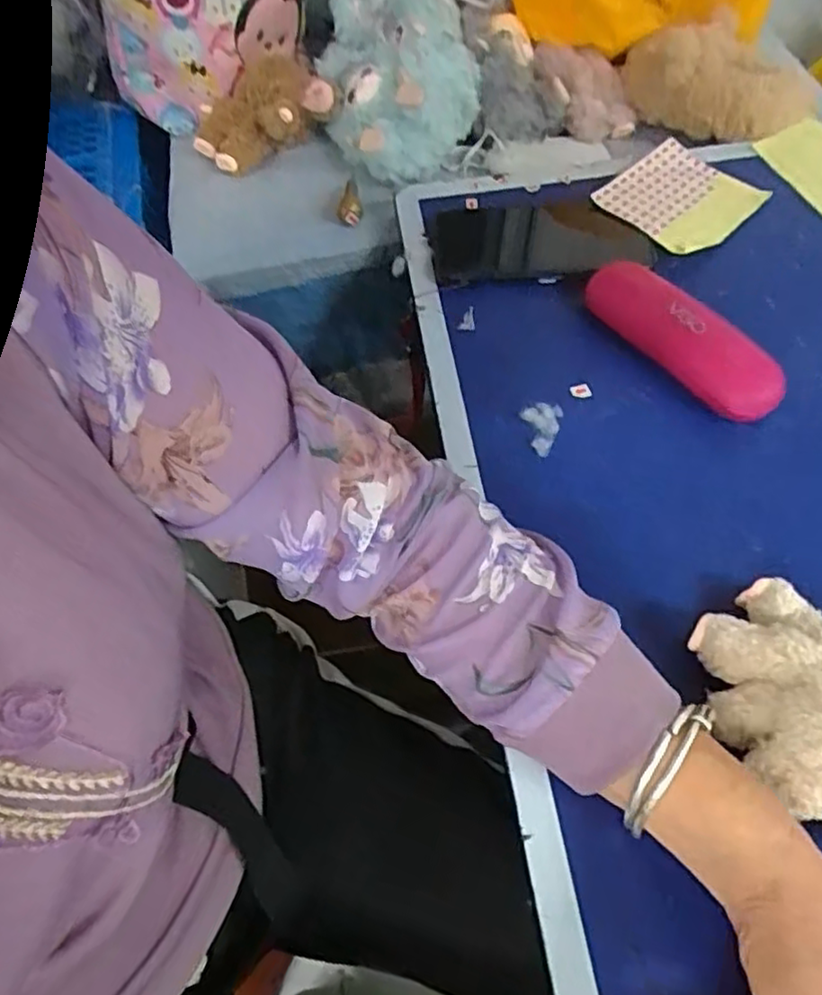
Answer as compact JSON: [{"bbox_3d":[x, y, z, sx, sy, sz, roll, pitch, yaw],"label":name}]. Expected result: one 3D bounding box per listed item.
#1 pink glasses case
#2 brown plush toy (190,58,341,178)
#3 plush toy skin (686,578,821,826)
[{"bbox_3d":[0.185,-0.112,0.459,0.042,0.037,0.151,-36,65,-16],"label":"pink glasses case"},{"bbox_3d":[-0.136,-0.357,0.617,0.131,0.062,0.076,-17,61,-7],"label":"brown plush toy"},{"bbox_3d":[0.187,0.099,0.318,0.078,0.064,0.121,-21,61,-9],"label":"plush toy skin"}]

